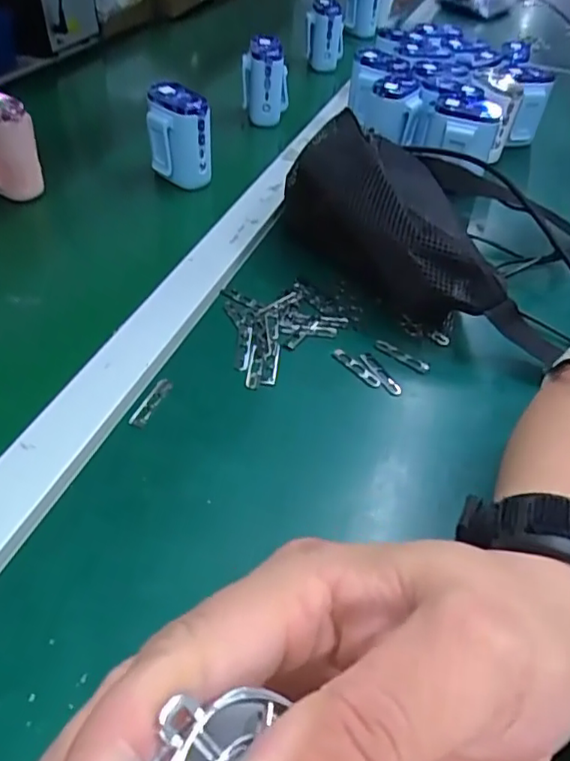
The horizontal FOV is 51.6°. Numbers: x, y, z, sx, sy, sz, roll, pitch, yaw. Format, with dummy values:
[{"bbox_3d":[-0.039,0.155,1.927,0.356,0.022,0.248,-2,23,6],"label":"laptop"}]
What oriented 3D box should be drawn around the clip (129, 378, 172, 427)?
[{"bbox_3d":[-0.087,0.013,0.384,0.011,0.004,0.042,19,46,12],"label":"clip"}]

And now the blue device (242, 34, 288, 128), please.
[{"bbox_3d":[-0.024,-0.370,0.719,0.055,0.080,0.051,-6,46,-13],"label":"blue device"}]

